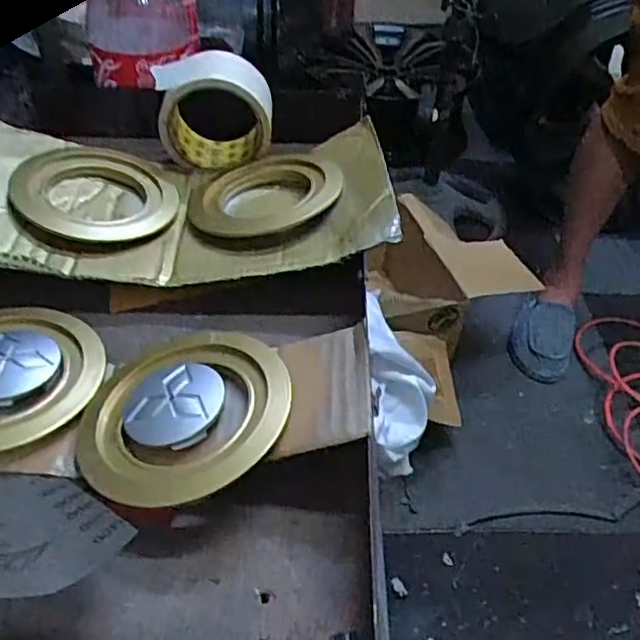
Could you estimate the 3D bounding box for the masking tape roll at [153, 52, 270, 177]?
[{"bbox_3d":[-0.087,-0.173,0.539,0.094,0.085,0.052,-1,40,-8],"label":"masking tape roll"}]

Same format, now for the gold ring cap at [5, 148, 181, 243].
[{"bbox_3d":[-0.167,-0.095,0.486,0.114,0.028,0.110,3,40,-3],"label":"gold ring cap"}]

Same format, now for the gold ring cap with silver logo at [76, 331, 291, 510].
[{"bbox_3d":[-0.075,0.047,0.358,0.110,0.027,0.121,3,43,-3],"label":"gold ring cap with silver logo"}]

